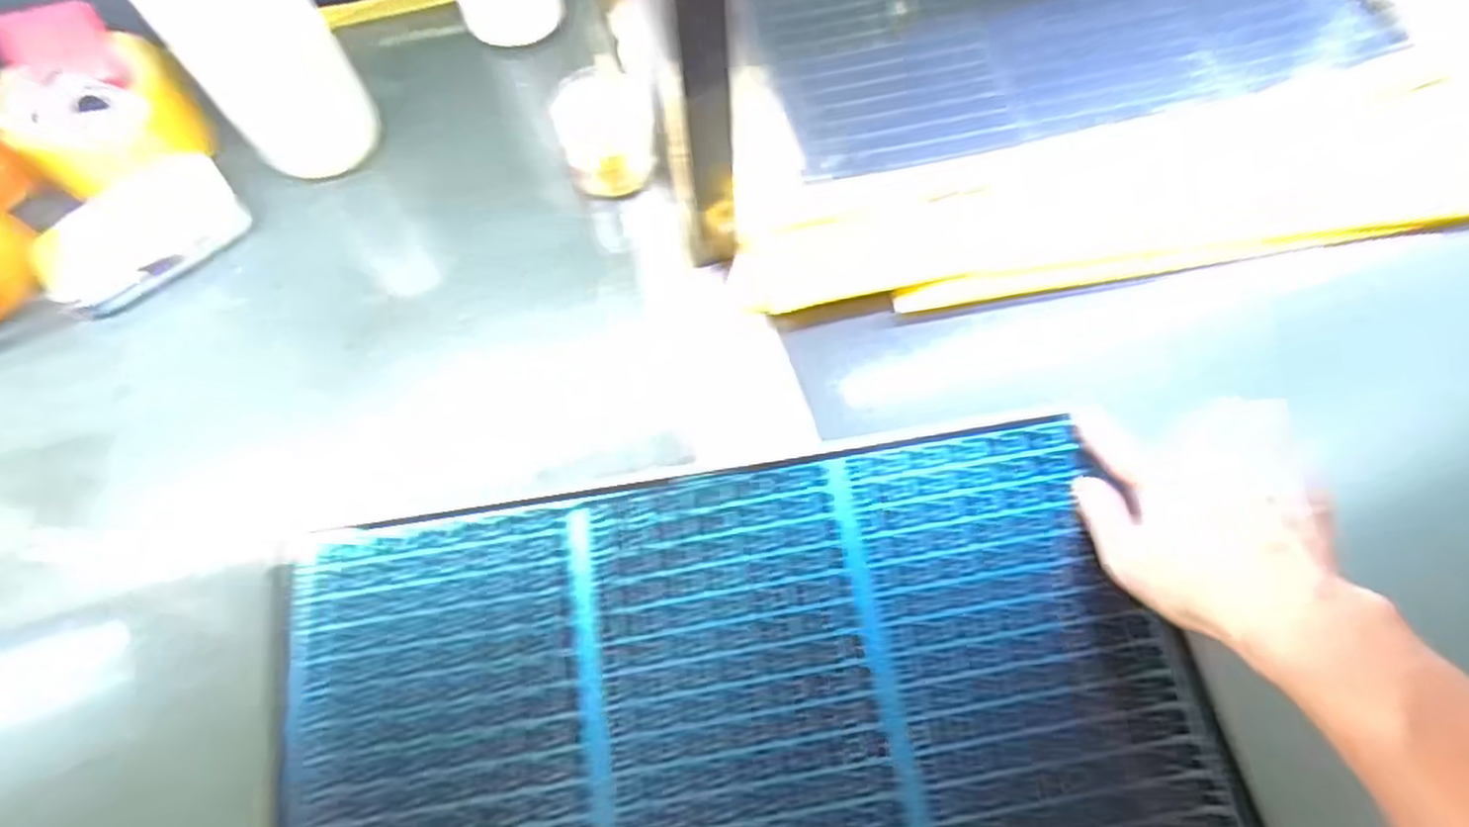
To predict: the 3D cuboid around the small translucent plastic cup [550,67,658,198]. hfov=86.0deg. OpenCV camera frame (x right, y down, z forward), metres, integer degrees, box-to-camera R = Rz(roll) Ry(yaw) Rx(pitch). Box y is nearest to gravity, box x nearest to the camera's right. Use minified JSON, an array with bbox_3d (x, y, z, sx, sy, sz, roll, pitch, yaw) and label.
[{"bbox_3d":[-0.078,-0.174,0.492,0.056,0.059,0.060,-1,66,2],"label":"small translucent plastic cup"}]

